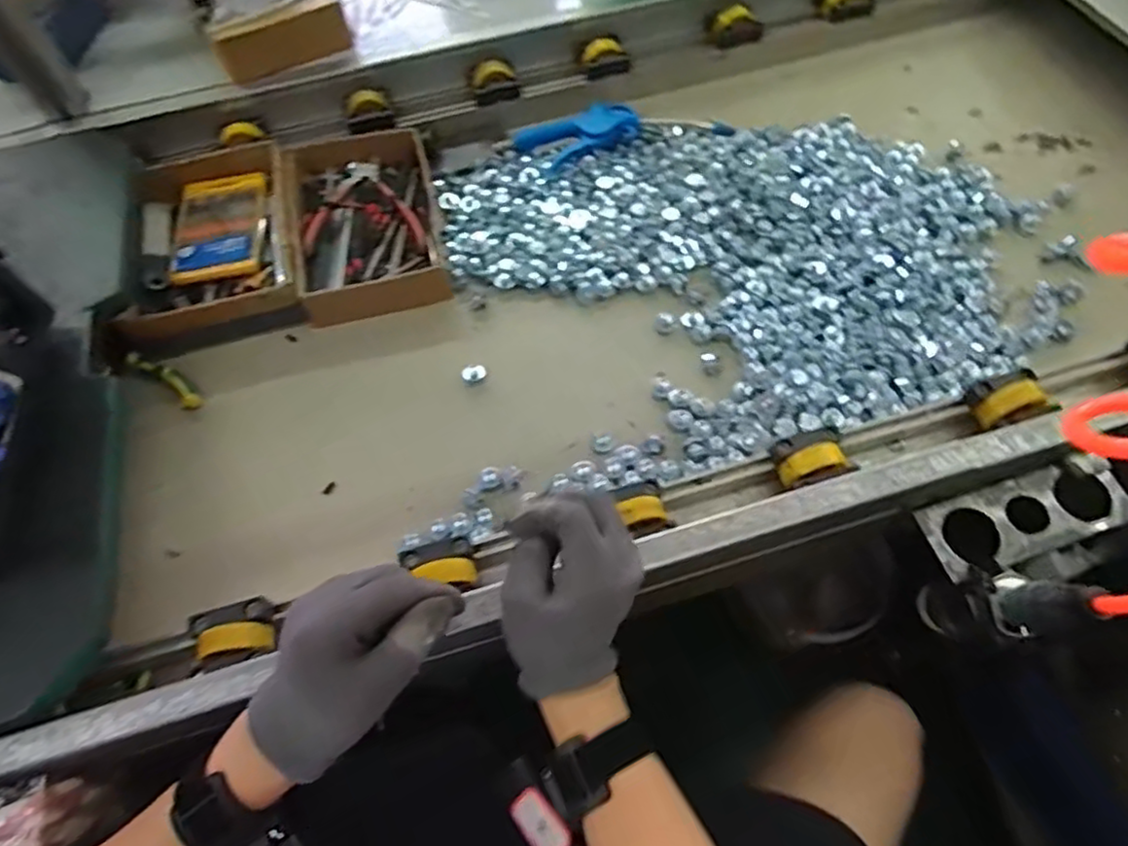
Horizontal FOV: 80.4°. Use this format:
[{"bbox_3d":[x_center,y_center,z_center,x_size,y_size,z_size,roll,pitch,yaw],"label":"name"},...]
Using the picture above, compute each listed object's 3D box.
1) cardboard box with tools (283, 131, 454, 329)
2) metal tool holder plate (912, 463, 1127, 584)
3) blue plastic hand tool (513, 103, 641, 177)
[{"bbox_3d":[-0.211,-0.214,0.713,0.147,0.059,0.219,-13,61,-4],"label":"cardboard box with tools"},{"bbox_3d":[0.330,0.067,0.478,0.144,0.012,0.054,-17,61,-6],"label":"metal tool holder plate"},{"bbox_3d":[0.016,-0.332,0.756,0.134,0.029,0.077,-22,62,-9],"label":"blue plastic hand tool"}]

